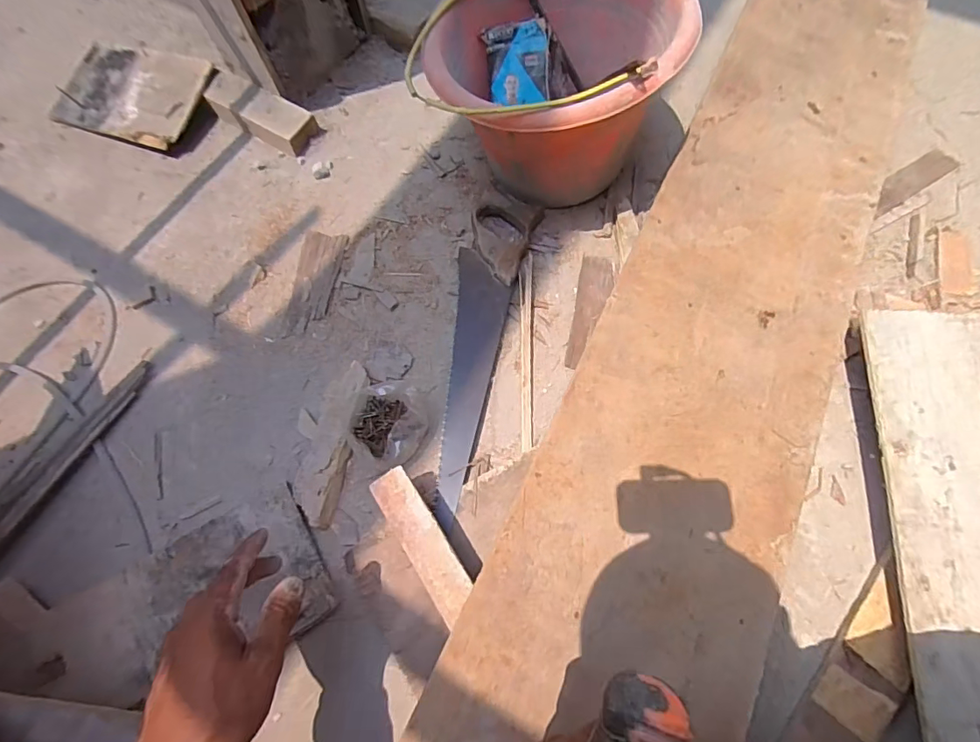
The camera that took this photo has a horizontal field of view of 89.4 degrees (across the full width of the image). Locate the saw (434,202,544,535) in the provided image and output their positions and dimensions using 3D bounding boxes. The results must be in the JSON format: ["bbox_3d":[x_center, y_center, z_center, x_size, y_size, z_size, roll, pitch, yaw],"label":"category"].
[{"bbox_3d":[-0.025,-0.037,0.592,0.082,0.020,0.405,14,69,9],"label":"saw"}]

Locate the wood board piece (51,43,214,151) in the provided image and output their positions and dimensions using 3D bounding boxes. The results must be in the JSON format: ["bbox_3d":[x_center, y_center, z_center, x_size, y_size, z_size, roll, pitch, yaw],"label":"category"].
[{"bbox_3d":[-0.540,-0.414,0.740,0.237,0.012,0.147,18,79,14],"label":"wood board piece"}]

